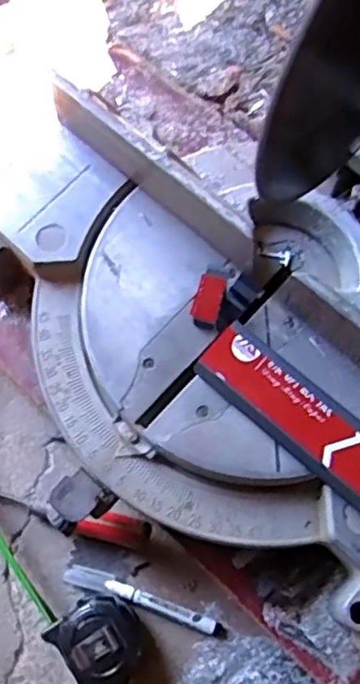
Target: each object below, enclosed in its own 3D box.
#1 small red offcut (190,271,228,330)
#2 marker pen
[{"bbox_3d":[0.022,-0.033,0.508,0.021,0.009,0.046,15,104,3],"label":"small red offcut"},{"bbox_3d":[-0.030,0.224,0.565,0.145,0.021,0.017,18,78,10],"label":"marker pen"}]

